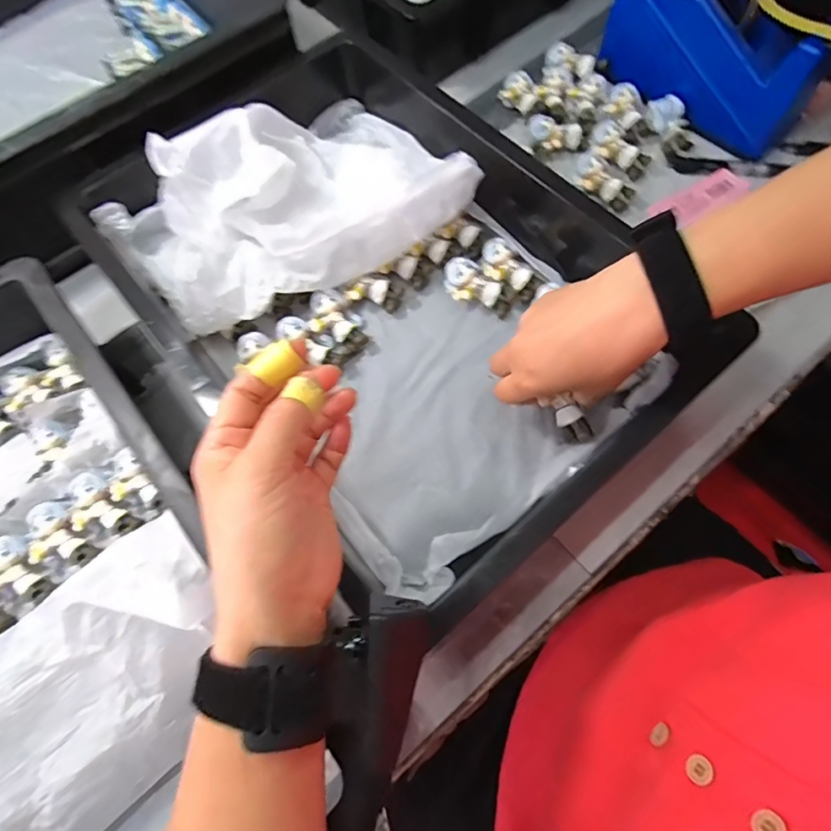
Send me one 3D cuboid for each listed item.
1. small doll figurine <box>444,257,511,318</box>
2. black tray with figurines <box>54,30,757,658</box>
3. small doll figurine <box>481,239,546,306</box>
[{"bbox_3d":[0.053,-0.110,0.429,0.067,0.022,0.036,35,74,-1],"label":"small doll figurine"},{"bbox_3d":[-0.020,-0.107,0.395,0.319,0.096,0.444,-42,73,-12],"label":"black tray with figurines"},{"bbox_3d":[0.082,-0.129,0.432,0.033,0.017,0.062,-44,87,-13],"label":"small doll figurine"}]

